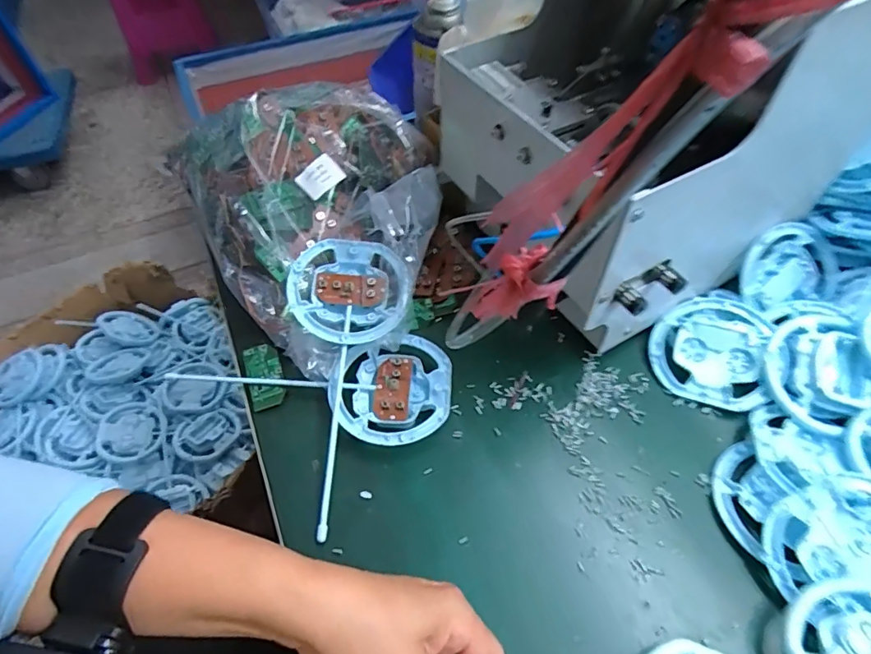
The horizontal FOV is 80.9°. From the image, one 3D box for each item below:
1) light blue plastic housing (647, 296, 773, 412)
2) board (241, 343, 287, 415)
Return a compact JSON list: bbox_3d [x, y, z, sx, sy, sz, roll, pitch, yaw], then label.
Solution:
[{"bbox_3d":[0.249,0.020,0.457,0.101,0.016,0.102,11,70,19],"label":"light blue plastic housing"},{"bbox_3d":[-0.151,0.043,0.451,0.030,0.005,0.059,-17,67,-11],"label":"board"}]

